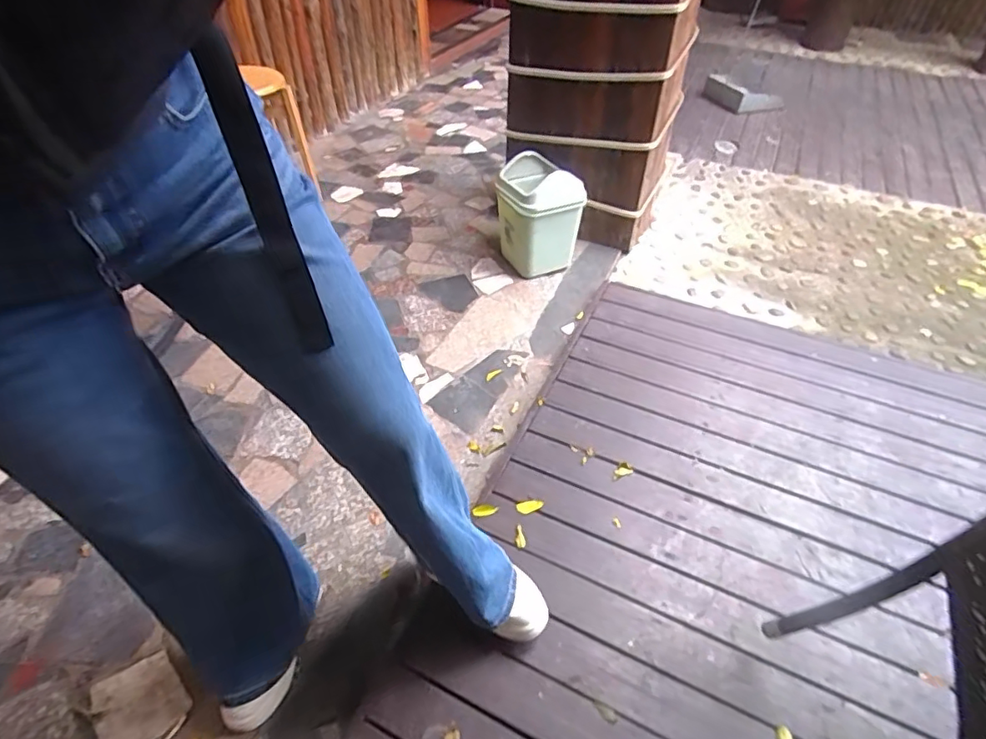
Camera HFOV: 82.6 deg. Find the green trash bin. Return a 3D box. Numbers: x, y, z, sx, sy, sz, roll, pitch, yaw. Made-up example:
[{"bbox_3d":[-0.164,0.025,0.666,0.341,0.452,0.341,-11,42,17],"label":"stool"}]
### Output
[{"bbox_3d":[0.135,-0.459,1.748,0.203,0.299,0.284,-25,48,-23],"label":"green trash bin"}]

